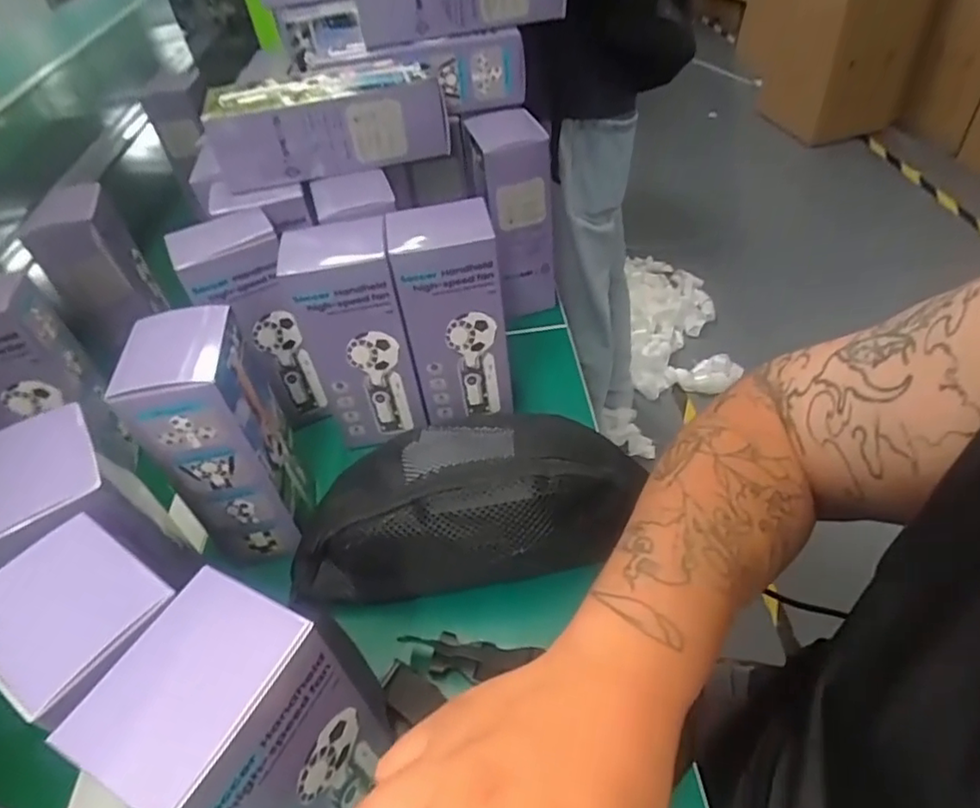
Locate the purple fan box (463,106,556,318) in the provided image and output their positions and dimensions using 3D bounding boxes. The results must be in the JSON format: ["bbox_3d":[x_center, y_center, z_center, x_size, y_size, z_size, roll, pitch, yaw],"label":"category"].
[{"bbox_3d":[0.023,-0.196,0.633,0.068,0.186,0.083,-21,46,-14],"label":"purple fan box"}]

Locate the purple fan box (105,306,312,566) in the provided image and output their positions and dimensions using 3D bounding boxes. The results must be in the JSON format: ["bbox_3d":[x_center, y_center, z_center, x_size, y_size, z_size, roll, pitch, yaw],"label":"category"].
[{"bbox_3d":[-0.191,0.026,0.445,0.075,0.174,0.091,-12,44,-5],"label":"purple fan box"}]

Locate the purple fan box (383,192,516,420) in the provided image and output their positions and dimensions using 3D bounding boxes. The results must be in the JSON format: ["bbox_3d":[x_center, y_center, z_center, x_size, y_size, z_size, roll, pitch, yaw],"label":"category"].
[{"bbox_3d":[-0.029,-0.074,0.523,0.084,0.183,0.066,-9,44,-2],"label":"purple fan box"}]

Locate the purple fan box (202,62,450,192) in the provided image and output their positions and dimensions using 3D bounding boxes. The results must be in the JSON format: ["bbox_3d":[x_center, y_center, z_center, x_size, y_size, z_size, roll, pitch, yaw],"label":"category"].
[{"bbox_3d":[-0.140,-0.250,0.537,0.196,0.065,0.083,-12,44,-5],"label":"purple fan box"}]

